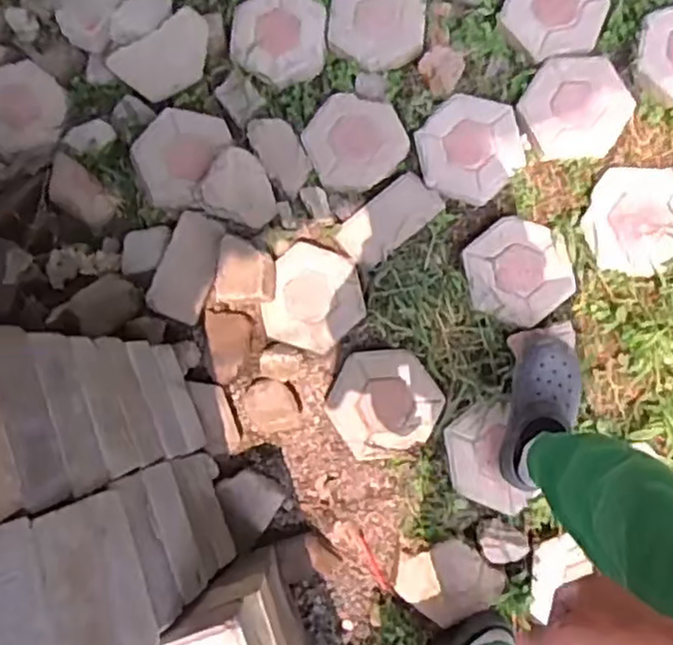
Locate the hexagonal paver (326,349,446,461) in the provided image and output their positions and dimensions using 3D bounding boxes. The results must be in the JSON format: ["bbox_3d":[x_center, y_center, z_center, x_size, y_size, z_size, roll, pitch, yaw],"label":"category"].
[{"bbox_3d":[0.088,0.152,1.288,0.191,0.051,0.199,-35,82,3],"label":"hexagonal paver"}]

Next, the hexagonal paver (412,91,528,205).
[{"bbox_3d":[0.269,-0.347,1.368,0.207,0.049,0.191,-40,82,2],"label":"hexagonal paver"}]

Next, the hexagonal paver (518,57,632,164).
[{"bbox_3d":[0.472,-0.424,1.347,0.203,0.035,0.217,33,89,8],"label":"hexagonal paver"}]

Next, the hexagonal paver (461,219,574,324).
[{"bbox_3d":[0.341,-0.098,1.292,0.192,0.031,0.192,-40,82,2],"label":"hexagonal paver"}]

